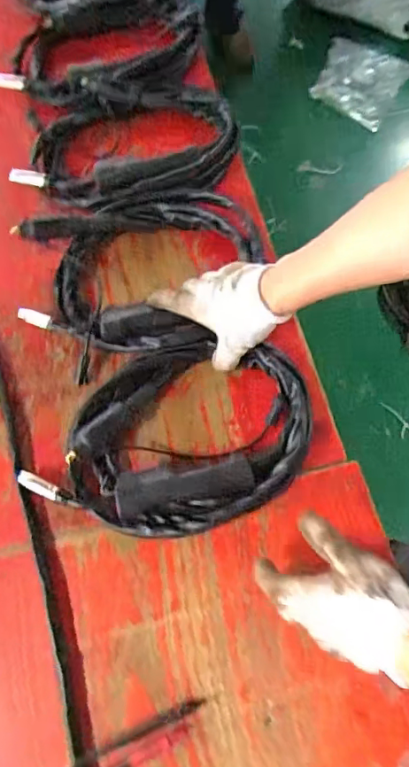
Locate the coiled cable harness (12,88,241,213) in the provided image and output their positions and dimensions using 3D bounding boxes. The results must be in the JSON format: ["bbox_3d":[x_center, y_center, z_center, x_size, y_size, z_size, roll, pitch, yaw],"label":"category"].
[{"bbox_3d":[-0.115,-0.350,0.741,0.316,0.033,0.200,-9,68,-5],"label":"coiled cable harness"}]

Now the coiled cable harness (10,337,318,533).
[{"bbox_3d":[-0.021,0.061,0.602,0.256,0.065,0.265,0,67,-1],"label":"coiled cable harness"}]

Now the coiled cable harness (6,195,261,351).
[{"bbox_3d":[-0.081,-0.142,0.666,0.310,0.052,0.229,-8,68,-4],"label":"coiled cable harness"}]

